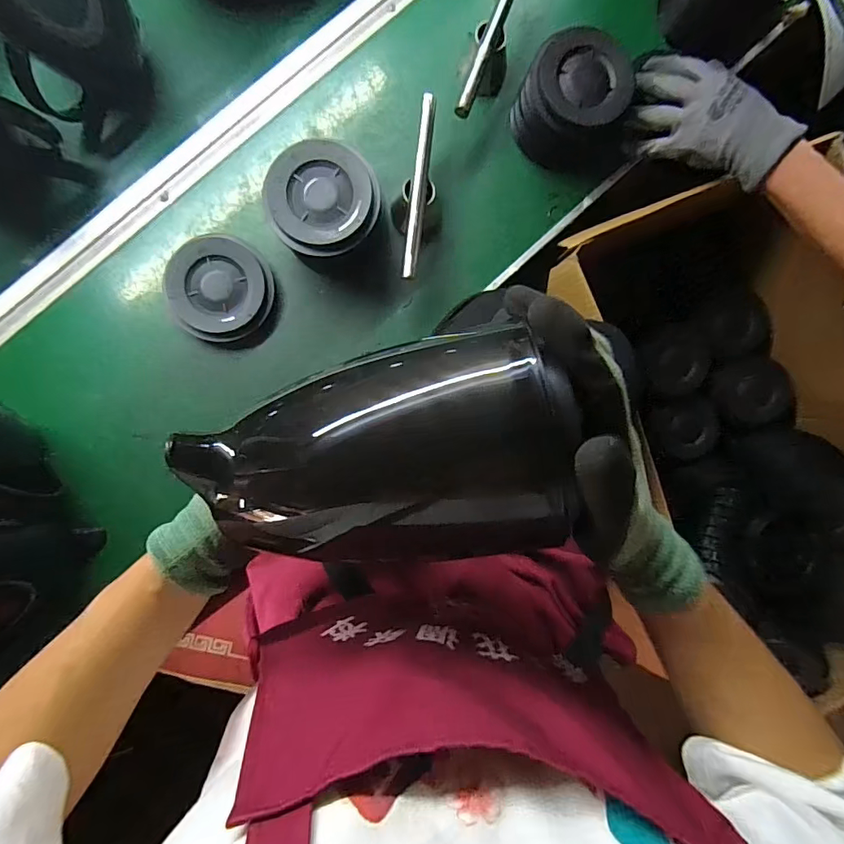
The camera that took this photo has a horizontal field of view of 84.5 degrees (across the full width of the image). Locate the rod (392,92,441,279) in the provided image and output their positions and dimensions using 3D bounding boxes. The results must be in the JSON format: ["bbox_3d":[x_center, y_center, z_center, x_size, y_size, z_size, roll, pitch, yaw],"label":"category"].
[{"bbox_3d":[-0.001,-0.263,0.548,0.057,0.068,0.196,11,89,-6],"label":"rod"}]

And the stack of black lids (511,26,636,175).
[{"bbox_3d":[0.182,-0.371,0.555,0.118,0.093,0.132,-30,93,-5],"label":"stack of black lids"}]

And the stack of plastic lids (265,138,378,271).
[{"bbox_3d":[-0.109,-0.238,0.527,0.119,0.093,0.112,-28,93,-5],"label":"stack of plastic lids"}]

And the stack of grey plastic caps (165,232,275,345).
[{"bbox_3d":[-0.239,-0.161,0.546,0.114,0.029,0.127,-39,94,-4],"label":"stack of grey plastic caps"}]

